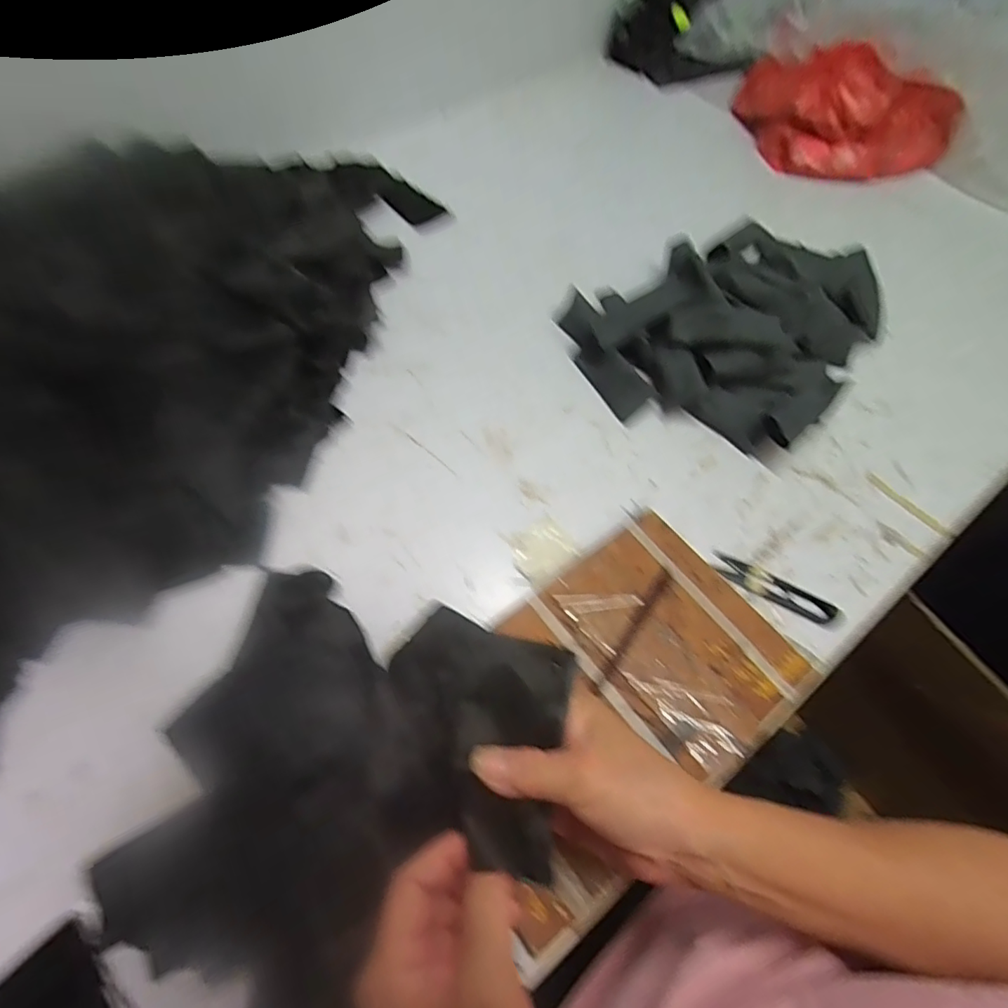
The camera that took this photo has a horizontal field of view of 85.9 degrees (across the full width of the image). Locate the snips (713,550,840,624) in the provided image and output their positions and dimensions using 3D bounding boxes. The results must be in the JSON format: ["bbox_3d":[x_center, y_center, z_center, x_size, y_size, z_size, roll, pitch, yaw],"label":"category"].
[{"bbox_3d":[0.221,0.067,0.443,0.097,0.007,0.026,26,63,14],"label":"snips"}]

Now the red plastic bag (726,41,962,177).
[{"bbox_3d":[0.476,-0.566,0.761,0.236,0.086,0.237,-3,60,-3],"label":"red plastic bag"}]

